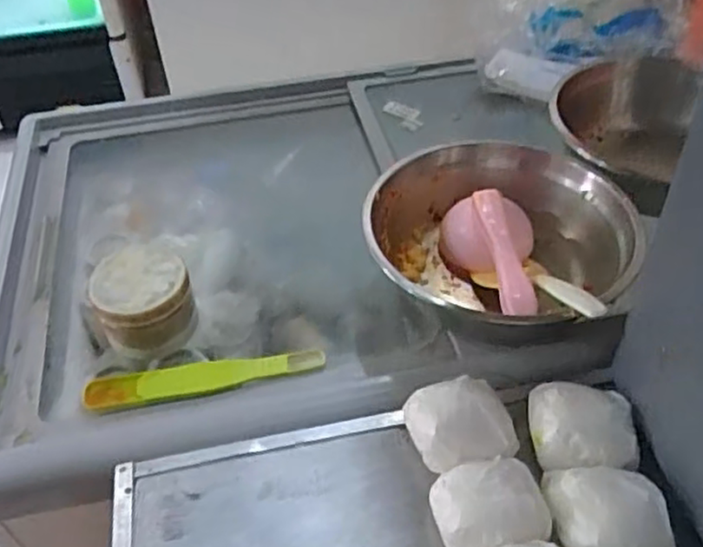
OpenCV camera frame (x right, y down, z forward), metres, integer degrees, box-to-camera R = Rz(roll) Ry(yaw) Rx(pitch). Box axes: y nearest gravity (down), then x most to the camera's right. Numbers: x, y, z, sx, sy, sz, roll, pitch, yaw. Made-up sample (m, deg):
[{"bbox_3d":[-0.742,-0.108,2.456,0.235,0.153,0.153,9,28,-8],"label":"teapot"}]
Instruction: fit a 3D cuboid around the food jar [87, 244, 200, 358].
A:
[{"bbox_3d":[-0.192,0.022,0.631,0.083,0.071,0.086,-1,45,1],"label":"food jar"}]

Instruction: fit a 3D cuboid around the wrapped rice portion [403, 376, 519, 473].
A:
[{"bbox_3d":[0.087,0.121,0.543,0.078,0.053,0.071,-1,45,1],"label":"wrapped rice portion"}]

